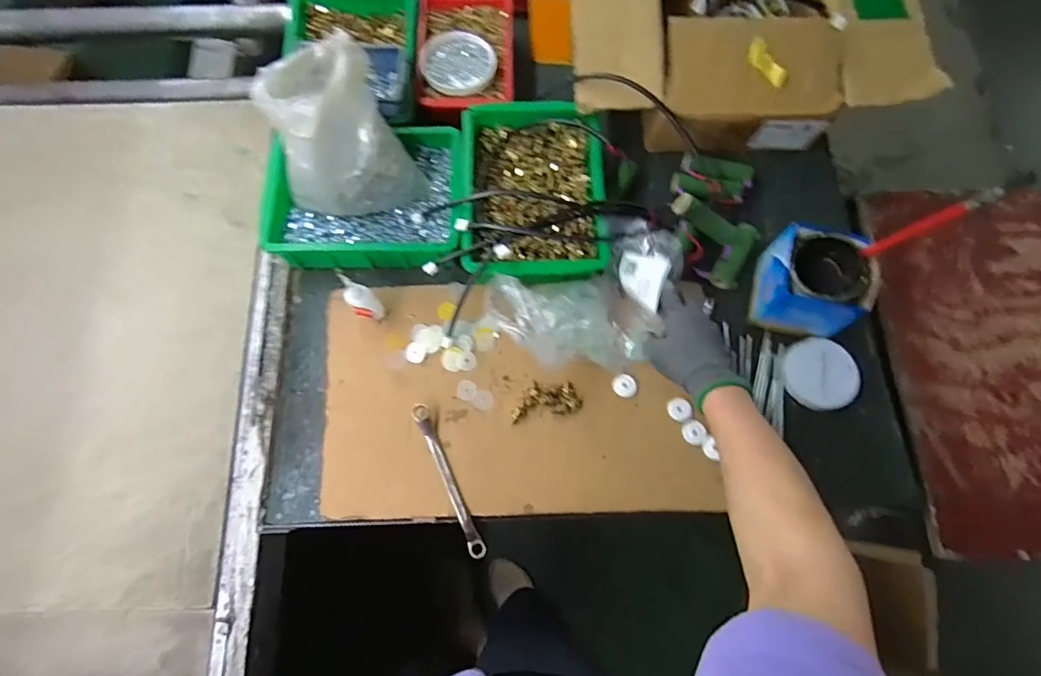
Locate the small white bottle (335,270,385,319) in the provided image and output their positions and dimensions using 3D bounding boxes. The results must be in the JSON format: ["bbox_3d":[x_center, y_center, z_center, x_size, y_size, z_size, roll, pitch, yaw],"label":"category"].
[{"bbox_3d":[-0.194,-0.047,0.611,0.032,0.113,0.028,-18,76,-5],"label":"small white bottle"}]

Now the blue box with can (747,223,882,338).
[{"bbox_3d":[0.349,-0.064,0.621,0.103,0.103,0.108,8,75,2],"label":"blue box with can"}]

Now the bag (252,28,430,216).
[{"bbox_3d":[-0.208,-0.245,0.590,0.125,0.181,0.147,-26,77,-7],"label":"bag"}]

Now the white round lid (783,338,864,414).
[{"bbox_3d":[0.372,0.044,0.628,0.086,0.010,0.091,-3,63,5],"label":"white round lid"}]

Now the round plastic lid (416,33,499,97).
[{"bbox_3d":[-0.089,-0.390,0.715,0.103,0.010,0.105,0,75,0],"label":"round plastic lid"}]

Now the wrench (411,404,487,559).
[{"bbox_3d":[-0.085,0.166,0.594,0.019,0.014,0.187,-23,76,-6],"label":"wrench"}]

